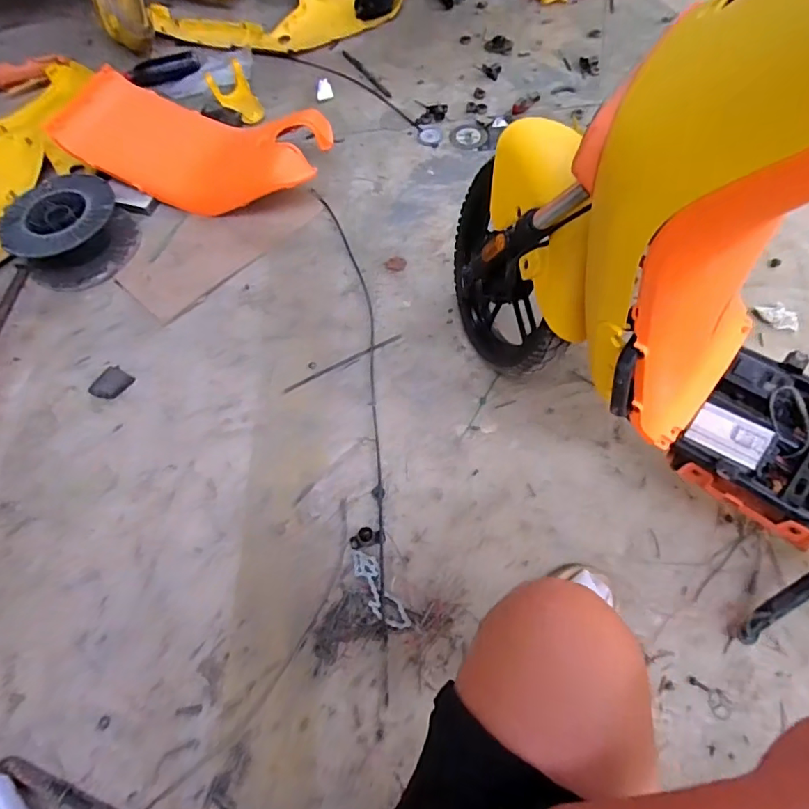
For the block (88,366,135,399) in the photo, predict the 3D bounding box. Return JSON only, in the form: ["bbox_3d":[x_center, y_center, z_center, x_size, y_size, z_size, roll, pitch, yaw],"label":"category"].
[{"bbox_3d":[-0.610,-0.044,1.044,0.054,0.032,0.071,24,65,14],"label":"block"}]

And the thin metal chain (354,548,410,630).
[{"bbox_3d":[-0.047,0.317,0.852,0.047,0.008,0.148,-29,65,-13],"label":"thin metal chain"}]

